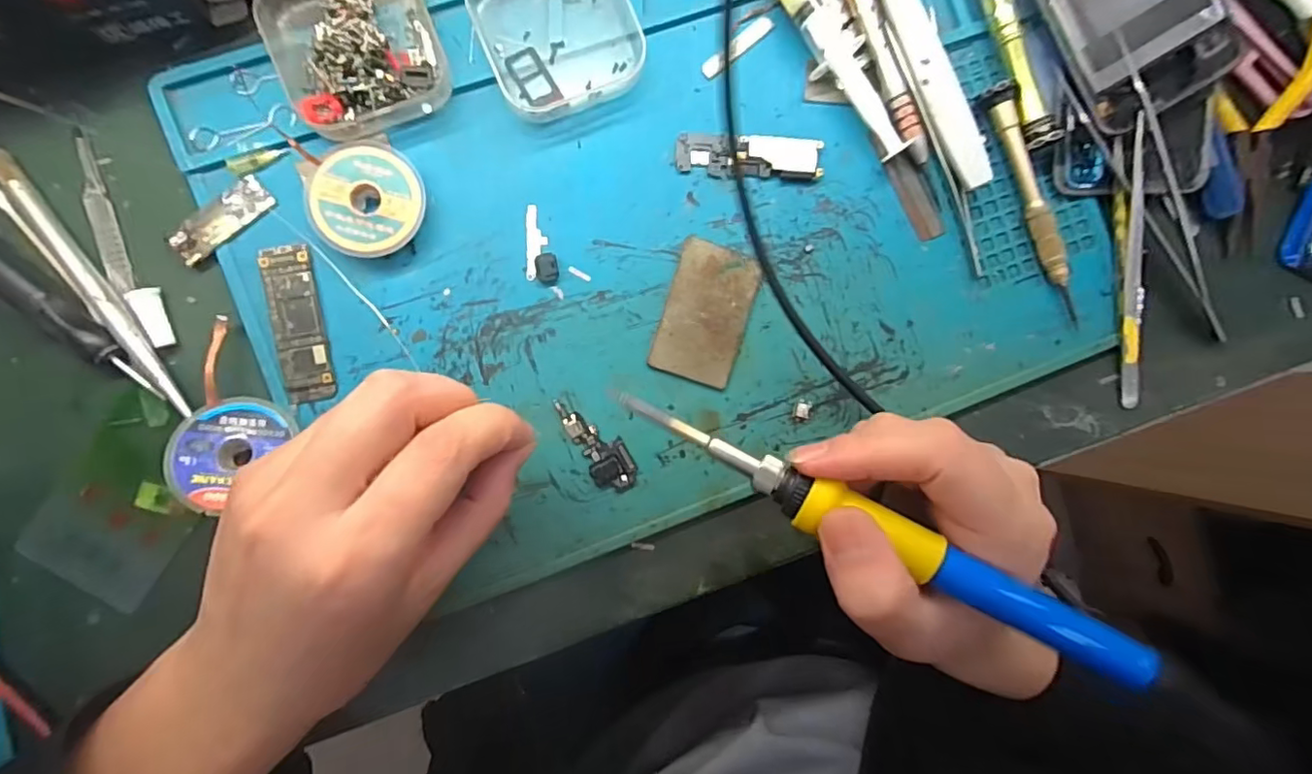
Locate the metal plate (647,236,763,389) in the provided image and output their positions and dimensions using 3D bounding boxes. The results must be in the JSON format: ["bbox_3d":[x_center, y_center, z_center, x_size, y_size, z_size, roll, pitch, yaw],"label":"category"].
[{"bbox_3d":[0.022,-0.033,0.258,0.037,0.004,0.059,17,90,-6],"label":"metal plate"}]

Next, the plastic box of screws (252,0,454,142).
[{"bbox_3d":[-0.119,-0.137,0.231,0.061,0.021,0.063,-20,93,-5],"label":"plastic box of screws"}]

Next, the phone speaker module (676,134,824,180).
[{"bbox_3d":[0.042,-0.103,0.258,0.064,0.004,0.019,-1,92,-5],"label":"phone speaker module"}]

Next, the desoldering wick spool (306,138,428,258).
[{"bbox_3d":[-0.118,-0.076,0.238,0.044,0.012,0.044,0,92,-5],"label":"desoldering wick spool"}]

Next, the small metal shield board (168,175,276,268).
[{"bbox_3d":[-0.178,-0.068,0.237,0.043,0.004,0.015,-40,95,-3],"label":"small metal shield board"}]

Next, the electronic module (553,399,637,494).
[{"bbox_3d":[-0.025,0.025,0.253,0.019,0.004,0.047,-30,94,-4],"label":"electronic module"}]

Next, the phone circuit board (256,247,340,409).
[{"bbox_3d":[-0.148,-0.026,0.239,0.019,0.005,0.064,-11,93,-5],"label":"phone circuit board"}]

